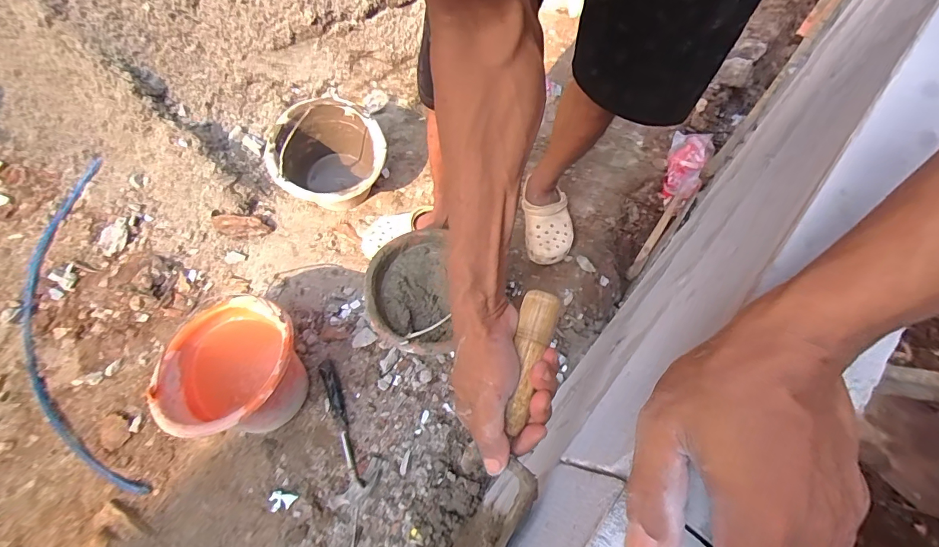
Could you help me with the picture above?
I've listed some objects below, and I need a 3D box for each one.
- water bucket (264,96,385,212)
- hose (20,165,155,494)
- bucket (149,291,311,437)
[{"bbox_3d":[-0.308,-0.251,0.997,0.233,0.188,0.239,0,69,0],"label":"water bucket"},{"bbox_3d":[-0.861,0.113,0.926,0.236,0.026,0.808,-26,71,6],"label":"hose"},{"bbox_3d":[-0.416,0.173,0.780,0.221,0.191,0.238,-2,63,2],"label":"bucket"}]

